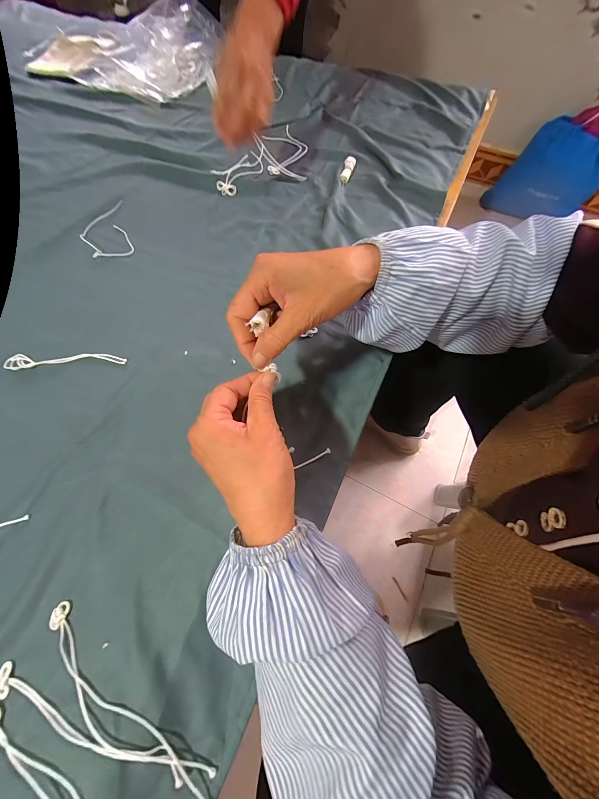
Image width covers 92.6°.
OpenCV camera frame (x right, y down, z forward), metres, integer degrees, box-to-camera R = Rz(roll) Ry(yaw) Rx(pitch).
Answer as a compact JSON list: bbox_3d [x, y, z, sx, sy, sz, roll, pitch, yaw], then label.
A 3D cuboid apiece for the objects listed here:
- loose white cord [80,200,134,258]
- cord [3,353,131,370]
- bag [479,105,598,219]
[{"bbox_3d":[-0.316,-0.275,0.463,0.070,0.008,0.125,-21,68,-8],"label":"loose white cord"},{"bbox_3d":[-0.300,-0.051,0.367,0.153,0.005,0.019,-2,67,0],"label":"cord"},{"bbox_3d":[0.978,-0.886,1.107,0.332,0.300,0.189,-14,67,-6],"label":"bag"}]

